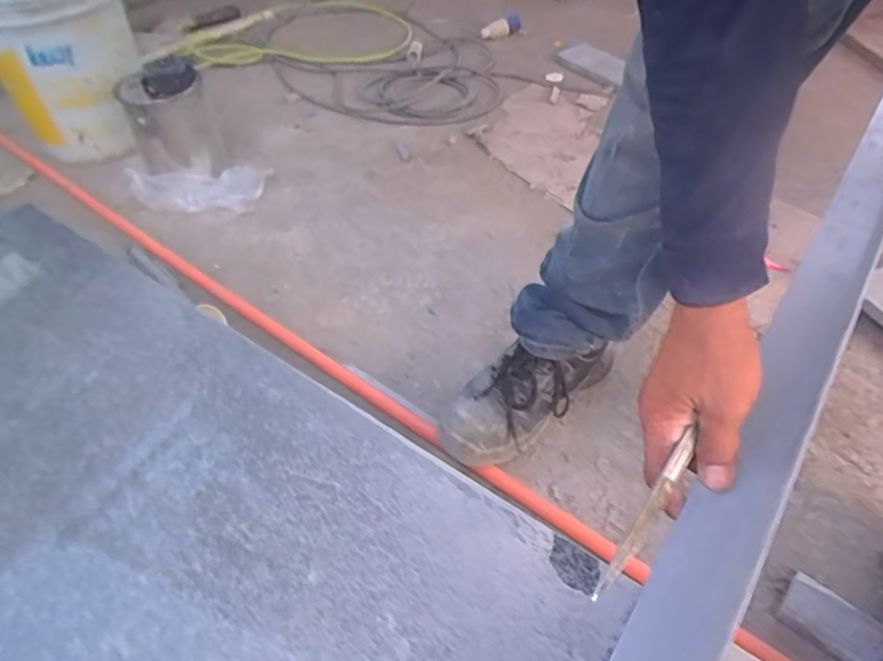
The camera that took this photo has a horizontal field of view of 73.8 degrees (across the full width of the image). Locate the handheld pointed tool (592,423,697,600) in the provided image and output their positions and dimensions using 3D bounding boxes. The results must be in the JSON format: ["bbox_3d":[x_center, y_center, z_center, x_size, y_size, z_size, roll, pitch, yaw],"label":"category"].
[{"bbox_3d":[0.136,0.120,0.385,0.012,0.019,0.137,30,57,26],"label":"handheld pointed tool"}]

